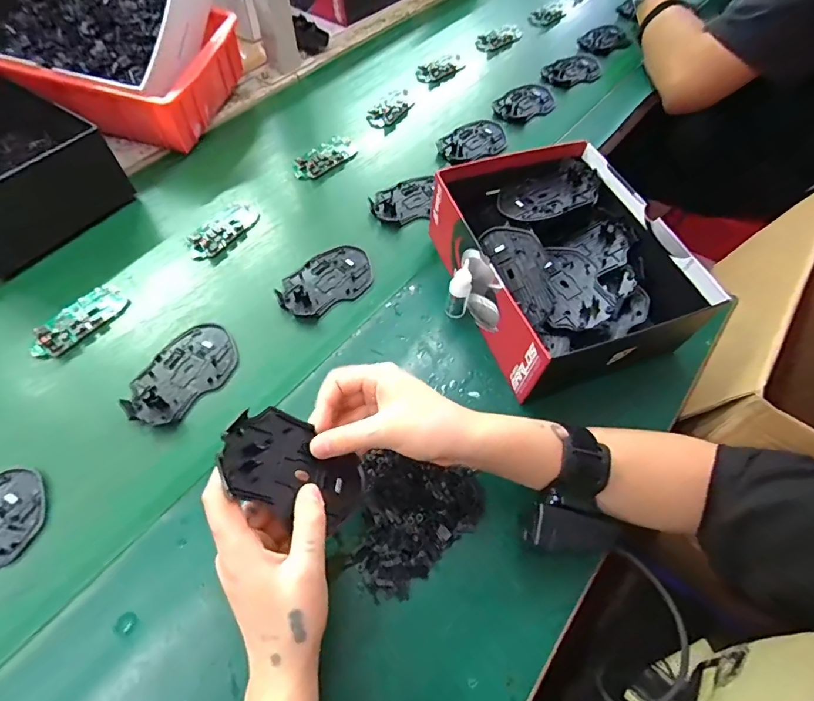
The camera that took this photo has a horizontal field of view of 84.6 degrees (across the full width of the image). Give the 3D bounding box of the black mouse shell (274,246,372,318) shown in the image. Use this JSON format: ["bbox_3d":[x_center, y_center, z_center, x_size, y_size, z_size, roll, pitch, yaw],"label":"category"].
[{"bbox_3d":[-0.091,-0.079,0.502,0.110,0.010,0.072,-34,66,-21],"label":"black mouse shell"}]

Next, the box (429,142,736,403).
[{"bbox_3d":[0.145,-0.093,0.470,0.207,0.092,0.247,-16,61,-13],"label":"box"}]

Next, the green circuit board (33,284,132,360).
[{"bbox_3d":[-0.341,-0.032,0.463,0.046,0.012,0.097,32,62,15],"label":"green circuit board"}]

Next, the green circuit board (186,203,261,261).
[{"bbox_3d":[-0.222,-0.146,0.541,0.046,0.015,0.096,33,63,15],"label":"green circuit board"}]

